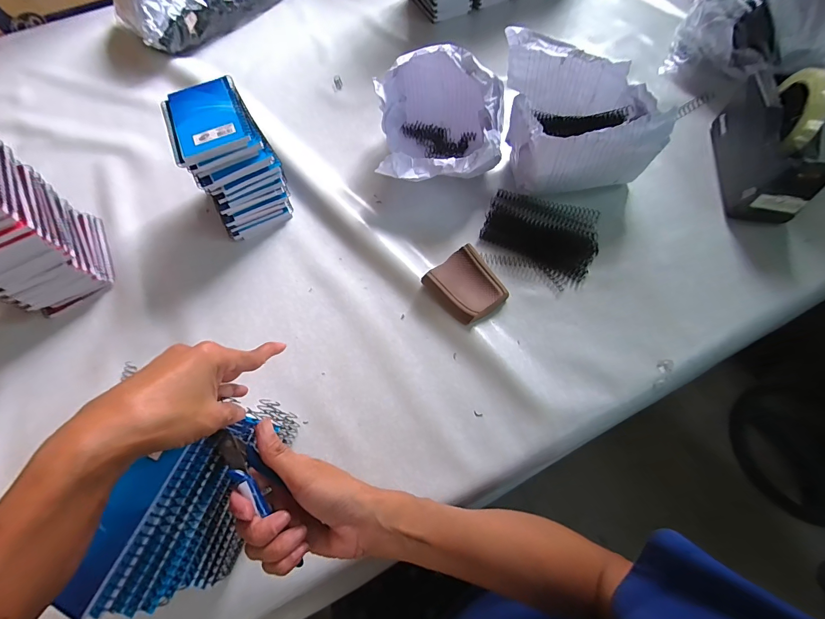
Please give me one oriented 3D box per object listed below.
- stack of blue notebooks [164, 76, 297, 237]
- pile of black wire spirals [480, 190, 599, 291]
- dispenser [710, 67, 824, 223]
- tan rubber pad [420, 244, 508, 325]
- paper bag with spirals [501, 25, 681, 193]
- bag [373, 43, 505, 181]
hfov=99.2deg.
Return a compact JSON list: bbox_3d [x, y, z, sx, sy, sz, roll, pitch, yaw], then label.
[{"bbox_3d":[-0.253,-0.208,0.501,0.112,0.143,0.141,-22,65,-8],"label":"stack of blue notebooks"},{"bbox_3d":[0.179,-0.107,0.498,0.152,0.024,0.126,17,66,10],"label":"pile of black wire spirals"},{"bbox_3d":[0.488,-0.228,0.475,0.080,0.124,0.193,11,65,8],"label":"dispenser"},{"bbox_3d":[0.073,-0.031,0.462,0.084,0.028,0.089,-40,69,-16],"label":"tan rubber pad"},{"bbox_3d":[0.233,-0.274,0.509,0.175,0.133,0.189,-7,64,-1],"label":"paper bag with spirals"},{"bbox_3d":[0.040,-0.278,0.527,0.175,0.130,0.207,6,64,5],"label":"bag"}]

